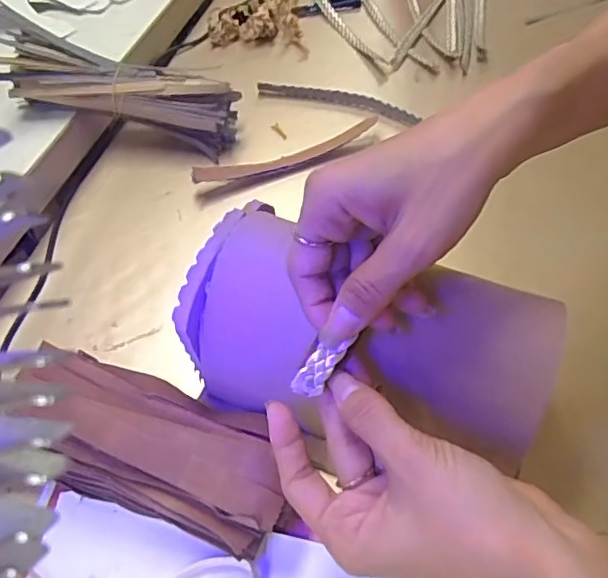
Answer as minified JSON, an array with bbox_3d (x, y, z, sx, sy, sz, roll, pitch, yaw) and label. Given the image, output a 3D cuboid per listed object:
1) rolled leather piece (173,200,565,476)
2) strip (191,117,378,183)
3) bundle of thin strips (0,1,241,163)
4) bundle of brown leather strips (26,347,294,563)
[{"bbox_3d":[0.036,0.026,0.325,0.201,0.092,0.087,12,55,20],"label":"rolled leather piece"},{"bbox_3d":[-0.014,-0.128,0.528,0.184,0.020,0.019,-19,55,-13],"label":"strip"},{"bbox_3d":[-0.170,-0.201,0.535,0.223,0.071,0.091,15,53,-10],"label":"bundle of thin strips"},{"bbox_3d":[-0.087,0.095,0.336,0.170,0.053,0.074,15,55,13],"label":"bundle of brown leather strips"}]

